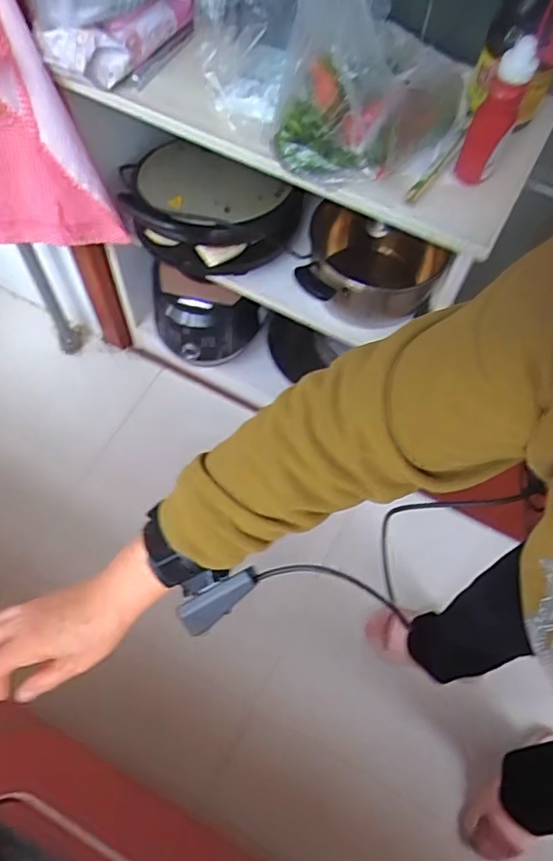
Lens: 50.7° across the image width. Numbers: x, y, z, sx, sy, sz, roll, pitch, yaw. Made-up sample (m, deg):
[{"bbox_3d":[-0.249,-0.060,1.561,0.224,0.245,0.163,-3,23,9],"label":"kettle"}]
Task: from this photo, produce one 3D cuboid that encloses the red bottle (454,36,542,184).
[{"bbox_3d":[0.274,-0.387,0.723,0.055,0.161,0.046,23,64,8],"label":"red bottle"}]

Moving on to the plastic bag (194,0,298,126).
[{"bbox_3d":[-0.038,-0.560,0.792,0.139,0.157,0.193,0,63,-3],"label":"plastic bag"}]

